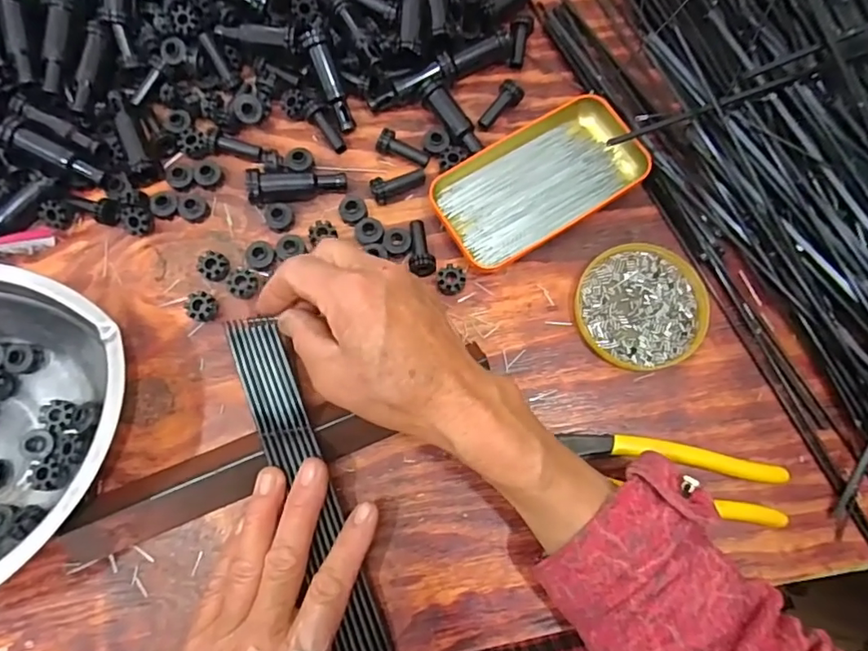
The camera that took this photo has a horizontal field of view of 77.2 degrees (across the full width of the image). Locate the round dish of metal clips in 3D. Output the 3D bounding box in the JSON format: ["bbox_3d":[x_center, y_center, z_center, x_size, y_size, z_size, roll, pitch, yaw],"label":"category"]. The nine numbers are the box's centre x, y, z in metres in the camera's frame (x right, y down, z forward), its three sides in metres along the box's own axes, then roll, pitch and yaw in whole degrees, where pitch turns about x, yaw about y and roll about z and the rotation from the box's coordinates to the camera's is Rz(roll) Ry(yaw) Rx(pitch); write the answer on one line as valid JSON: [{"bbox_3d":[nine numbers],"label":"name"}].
[{"bbox_3d":[0.138,-0.013,0.359,0.085,0.009,0.081,0,75,0],"label":"round dish of metal clips"}]

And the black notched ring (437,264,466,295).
[{"bbox_3d":[0.011,-0.031,0.361,0.019,0.011,0.018,0,75,0],"label":"black notched ring"}]

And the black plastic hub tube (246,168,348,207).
[{"bbox_3d":[-0.093,-0.097,0.374,0.064,0.023,0.022,-8,76,-2],"label":"black plastic hub tube"}]

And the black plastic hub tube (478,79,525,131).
[{"bbox_3d":[0.047,-0.157,0.395,0.017,0.016,0.039,44,96,10],"label":"black plastic hub tube"}]

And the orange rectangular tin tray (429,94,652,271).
[{"bbox_3d":[0.073,-0.102,0.378,0.145,0.016,0.079,-32,78,-8],"label":"orange rectangular tin tray"}]

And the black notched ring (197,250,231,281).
[{"bbox_3d":[-0.146,-0.038,0.364,0.020,0.013,0.018,38,79,9],"label":"black notched ring"}]

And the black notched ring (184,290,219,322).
[{"bbox_3d":[-0.152,-0.012,0.356,0.019,0.011,0.020,0,75,0],"label":"black notched ring"}]

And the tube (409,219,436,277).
[{"bbox_3d":[-0.007,-0.053,0.365,0.017,0.013,0.042,0,75,0],"label":"tube"}]

